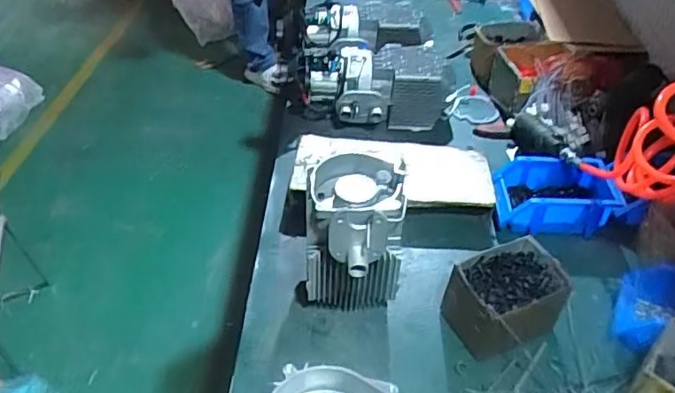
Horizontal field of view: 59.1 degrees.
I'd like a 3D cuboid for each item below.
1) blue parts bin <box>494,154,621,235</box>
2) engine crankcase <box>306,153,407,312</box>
[{"bbox_3d":[0.357,0.004,0.996,0.186,0.083,0.111,6,44,2],"label":"blue parts bin"},{"bbox_3d":[0.021,0.072,0.805,0.125,0.216,0.162,7,44,2],"label":"engine crankcase"}]

